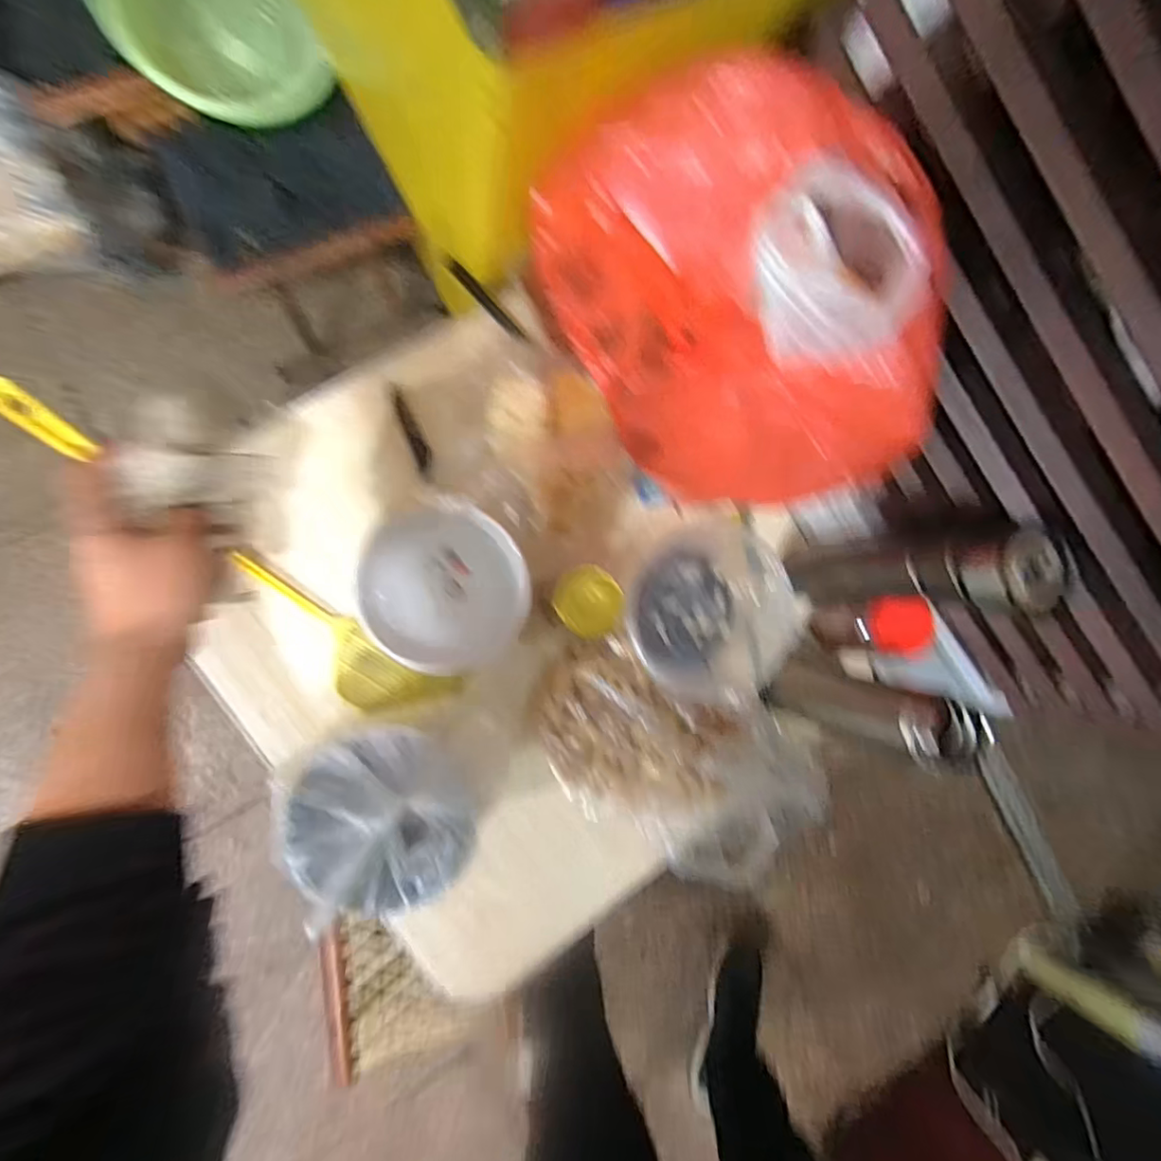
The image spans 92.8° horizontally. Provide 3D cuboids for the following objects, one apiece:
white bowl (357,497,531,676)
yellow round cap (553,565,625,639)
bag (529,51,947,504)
[{"bbox_3d":[-0.125,0.009,0.501,0.144,0.091,0.150,0,88,-11],"label":"white bowl"},{"bbox_3d":[0.007,0.018,0.479,0.058,0.014,0.055,0,88,-11],"label":"yellow round cap"},{"bbox_3d":[0.100,-0.189,0.405,0.128,0.228,0.278,-32,95,-11],"label":"bag"}]

